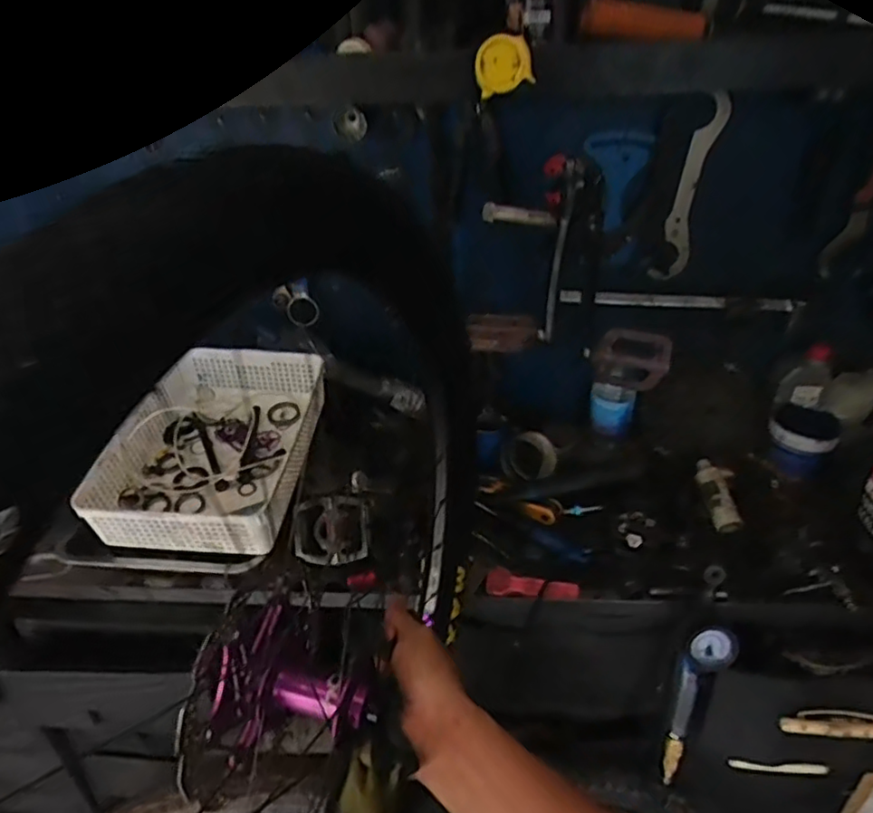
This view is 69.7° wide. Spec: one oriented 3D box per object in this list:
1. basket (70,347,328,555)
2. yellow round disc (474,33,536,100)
[{"bbox_3d":[-0.312,0.053,0.901,0.251,0.100,0.340,2,34,6],"label":"basket"},{"bbox_3d":[0.068,-0.361,0.660,0.058,0.052,0.011,-10,36,18],"label":"yellow round disc"}]

